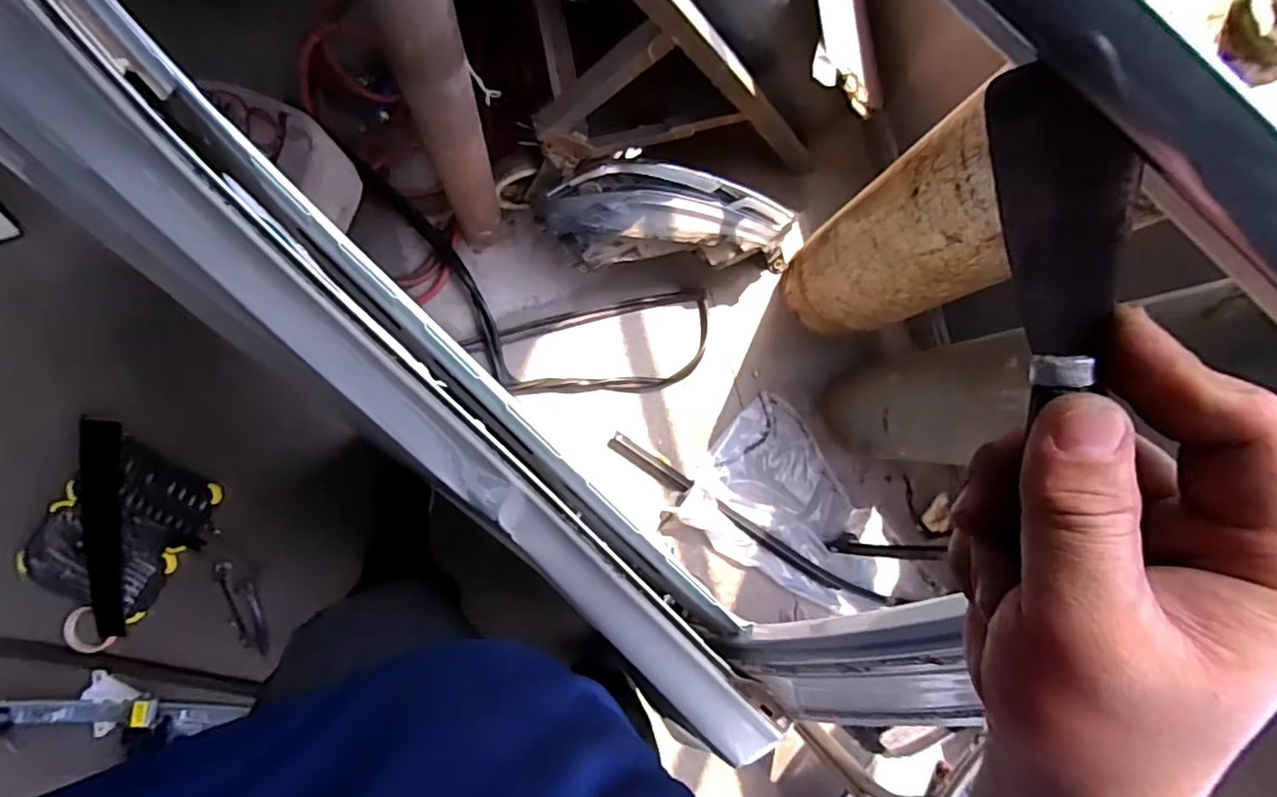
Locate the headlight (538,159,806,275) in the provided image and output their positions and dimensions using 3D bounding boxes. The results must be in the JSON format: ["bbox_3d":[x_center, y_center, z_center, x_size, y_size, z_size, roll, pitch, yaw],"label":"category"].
[{"bbox_3d":[0.083,-0.404,1.326,0.591,0.211,0.236,-2,87,-8],"label":"headlight"}]

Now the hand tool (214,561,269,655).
[{"bbox_3d":[-0.825,0.436,1.255,0.069,0.015,0.202,-20,90,-8],"label":"hand tool"}]

